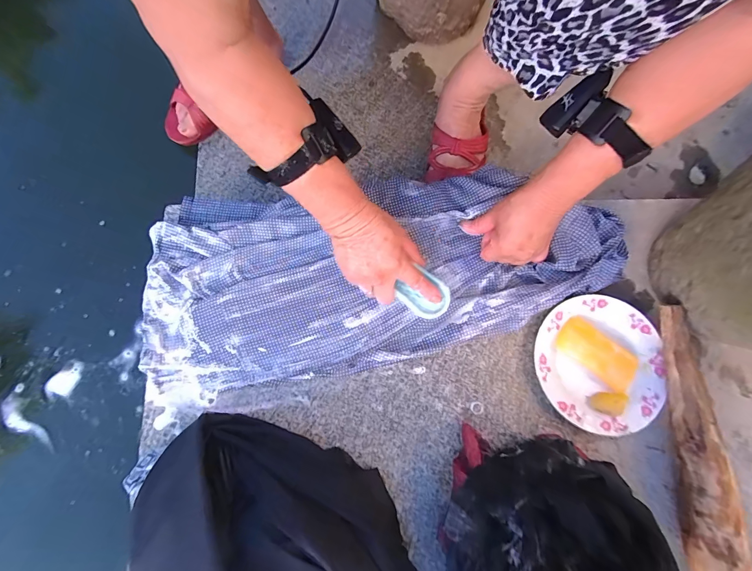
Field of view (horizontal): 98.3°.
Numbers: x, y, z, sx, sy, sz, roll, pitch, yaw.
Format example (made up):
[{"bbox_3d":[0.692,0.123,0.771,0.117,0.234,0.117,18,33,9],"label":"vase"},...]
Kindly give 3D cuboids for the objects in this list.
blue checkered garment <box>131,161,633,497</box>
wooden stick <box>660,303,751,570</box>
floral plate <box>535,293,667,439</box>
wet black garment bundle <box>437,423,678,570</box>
[{"bbox_3d":[-0.003,-0.008,0.426,0.608,0.050,0.286,-10,80,-2],"label":"blue checkered garment"},{"bbox_3d":[0.384,0.241,0.378,0.048,0.052,0.424,0,79,-5],"label":"wooden stick"},{"bbox_3d":[0.289,0.099,0.421,0.157,0.025,0.170,0,80,0],"label":"floral plate"},{"bbox_3d":[0.166,0.270,0.316,0.183,0.160,0.198,15,78,-2],"label":"wet black garment bundle"}]

